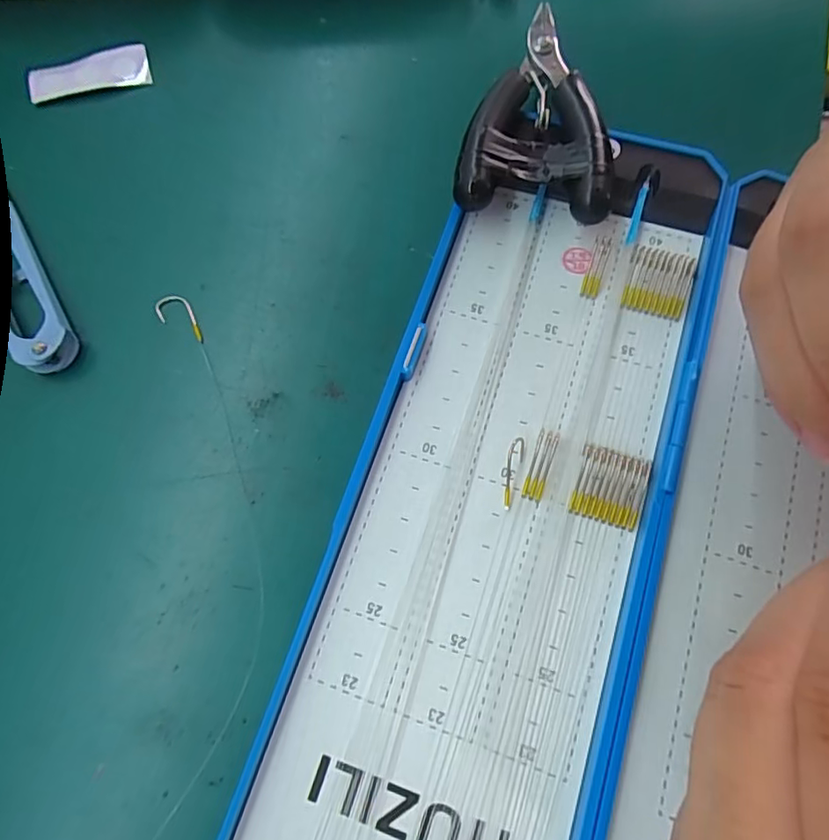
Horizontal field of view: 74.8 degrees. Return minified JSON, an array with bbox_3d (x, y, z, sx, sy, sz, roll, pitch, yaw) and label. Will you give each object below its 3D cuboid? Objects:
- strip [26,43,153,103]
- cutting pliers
[{"bbox_3d":[-0.130,-0.138,0.216,0.046,0.004,0.019,-16,76,-6],"label":"strip"},{"bbox_3d":[0.046,-0.109,0.195,0.052,0.021,0.088,11,74,1],"label":"cutting pliers"}]

